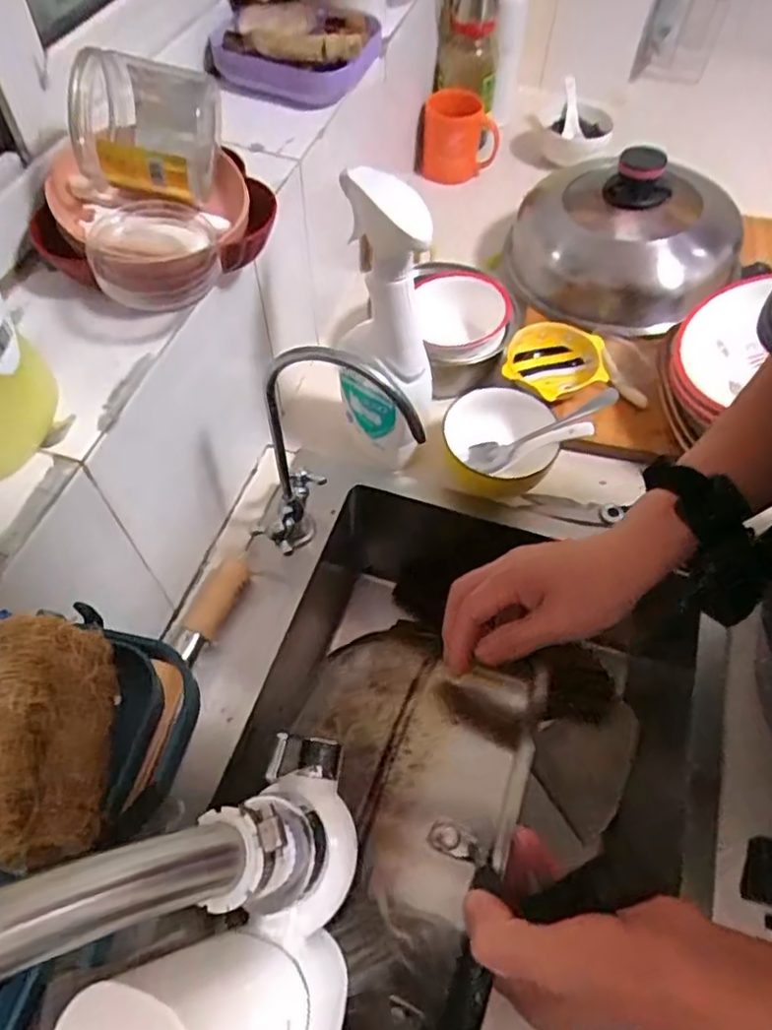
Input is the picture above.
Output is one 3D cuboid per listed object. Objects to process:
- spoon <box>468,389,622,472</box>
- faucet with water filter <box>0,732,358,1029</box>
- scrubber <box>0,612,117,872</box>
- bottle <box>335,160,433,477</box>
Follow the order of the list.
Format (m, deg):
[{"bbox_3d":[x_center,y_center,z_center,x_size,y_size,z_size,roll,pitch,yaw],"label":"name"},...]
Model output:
[{"bbox_3d":[0.155,-0.085,0.642,0.156,0.013,0.034,-26,59,8],"label":"spoon"},{"bbox_3d":[-0.078,0.163,0.217,0.185,0.135,0.105,-32,63,-20],"label":"faucet with water filter"},{"bbox_3d":[-0.136,0.086,0.251,0.042,0.035,0.089,-4,57,-4],"label":"scrubber"},{"bbox_3d":[0.006,-0.148,0.570,0.057,0.287,0.097,-36,65,-22],"label":"bottle"}]

